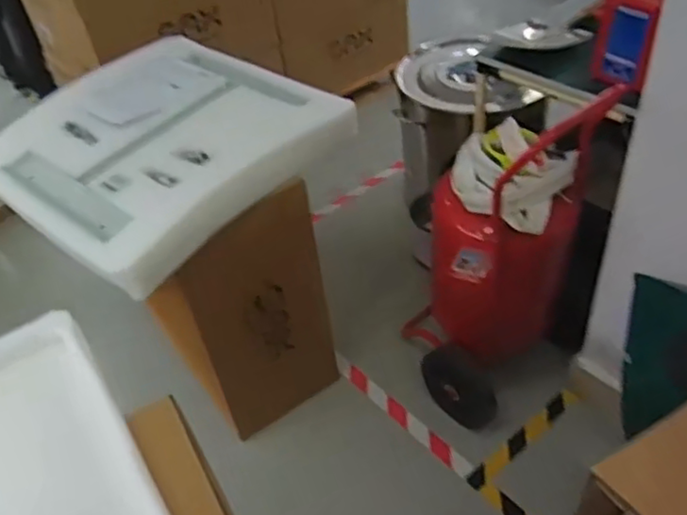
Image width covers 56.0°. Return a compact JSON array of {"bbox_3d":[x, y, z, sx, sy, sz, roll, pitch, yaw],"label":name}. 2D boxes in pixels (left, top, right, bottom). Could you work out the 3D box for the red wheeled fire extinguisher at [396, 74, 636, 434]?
[{"bbox_3d":[0.336,-0.013,1.688,0.428,0.810,0.457,-33,48,-26],"label":"red wheeled fire extinguisher"}]

